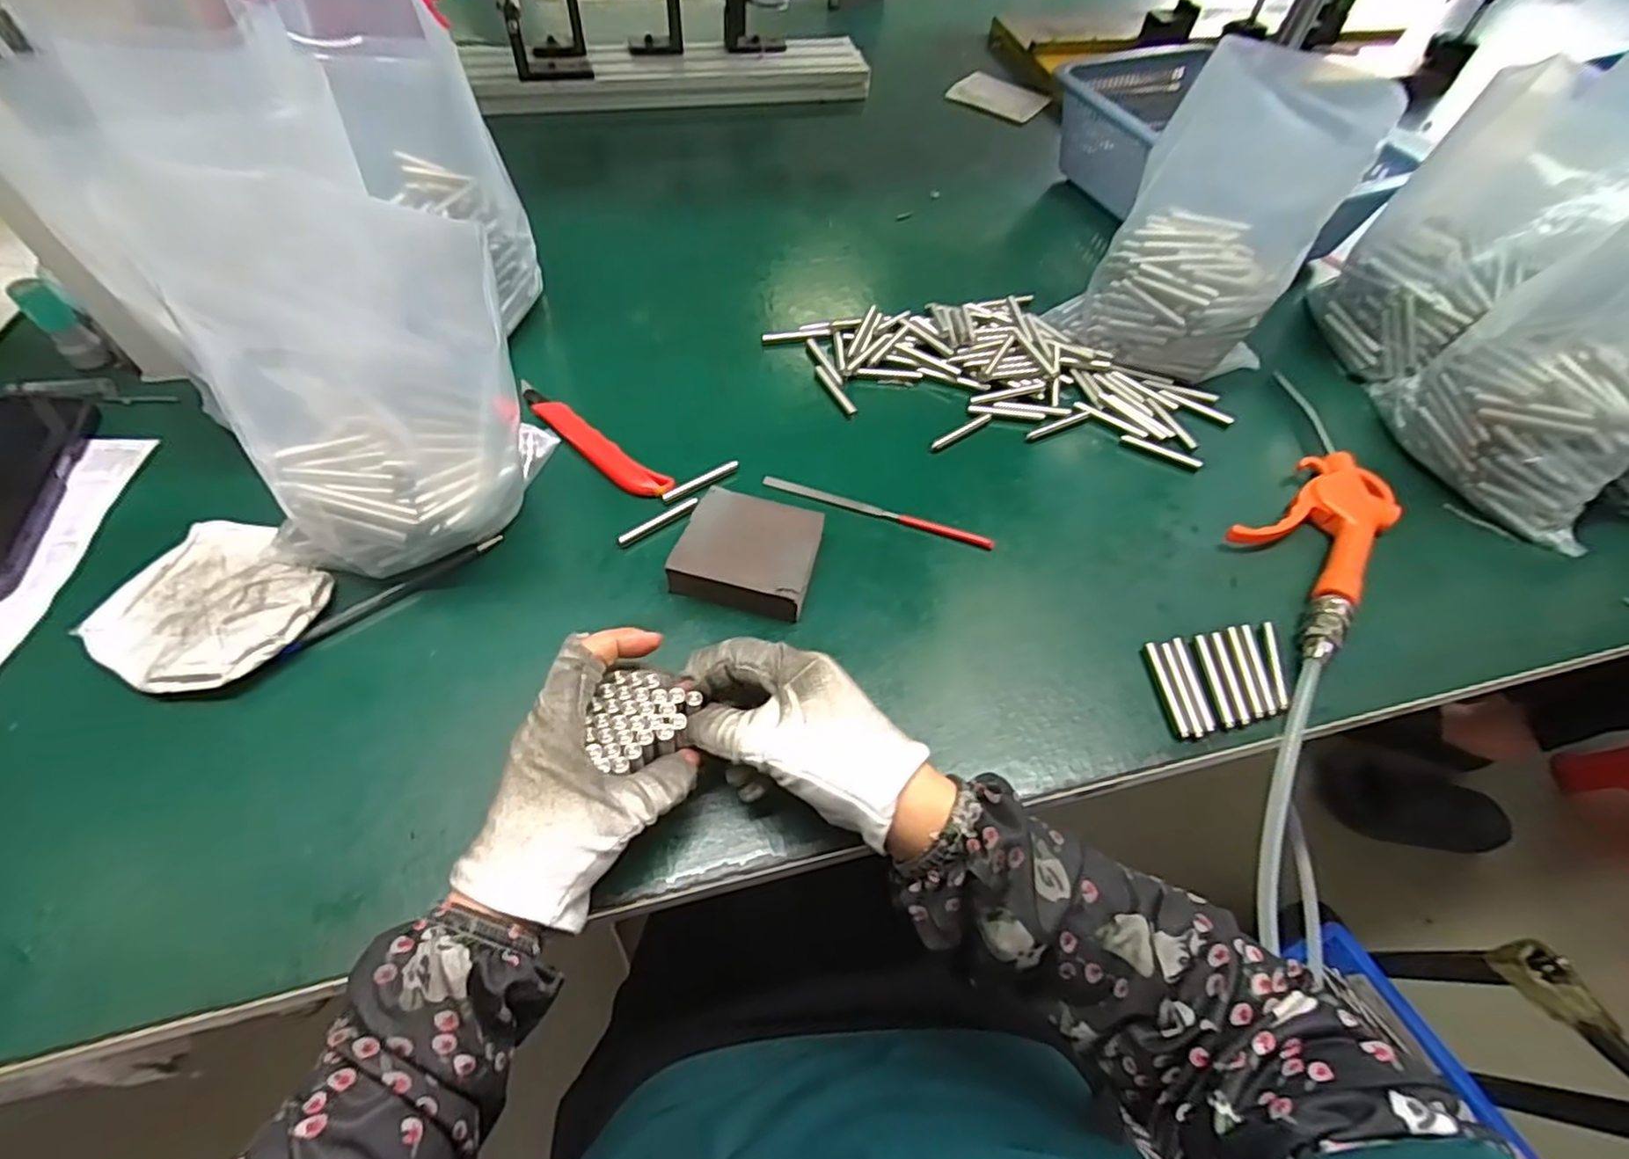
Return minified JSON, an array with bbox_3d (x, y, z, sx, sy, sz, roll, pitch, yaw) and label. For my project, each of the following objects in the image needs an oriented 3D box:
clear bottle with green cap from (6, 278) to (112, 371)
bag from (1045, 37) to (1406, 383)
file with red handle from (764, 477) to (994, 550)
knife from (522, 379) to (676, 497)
[{"bbox_3d":[-0.531,-0.179,0.488,0.025,0.058,0.023,32,59,18],"label":"clear bottle with green cap"},{"bbox_3d":[0.293,-0.259,0.513,0.132,0.192,0.138,-31,61,-24],"label":"bag"},{"bbox_3d":[0.041,-0.045,0.464,0.158,0.007,0.010,17,54,9],"label":"file with red handle"},{"bbox_3d":[-0.161,-0.099,0.483,0.153,0.011,0.025,35,59,20],"label":"knife"}]

